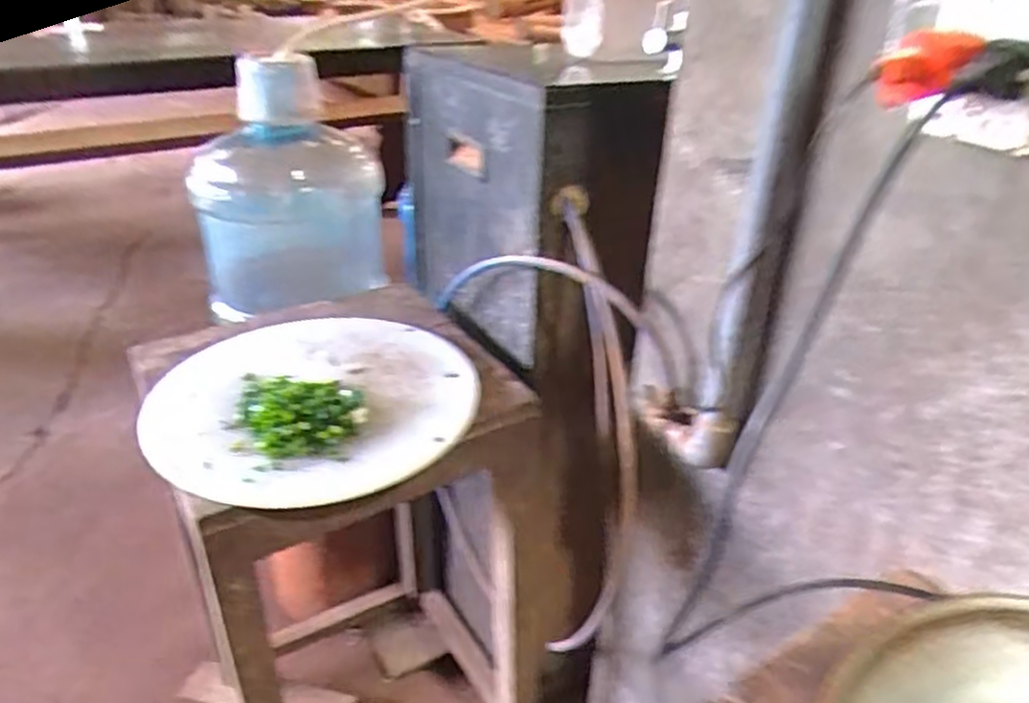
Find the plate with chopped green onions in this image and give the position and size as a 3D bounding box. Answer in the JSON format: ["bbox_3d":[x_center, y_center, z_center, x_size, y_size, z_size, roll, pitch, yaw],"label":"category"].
[{"bbox_3d":[-0.206,0.049,0.771,0.326,0.049,0.310,2,26,-1],"label":"plate with chopped green onions"}]

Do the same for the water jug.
[{"bbox_3d":[-0.326,-0.230,1.055,0.246,0.332,0.264,-7,27,-19],"label":"water jug"}]

